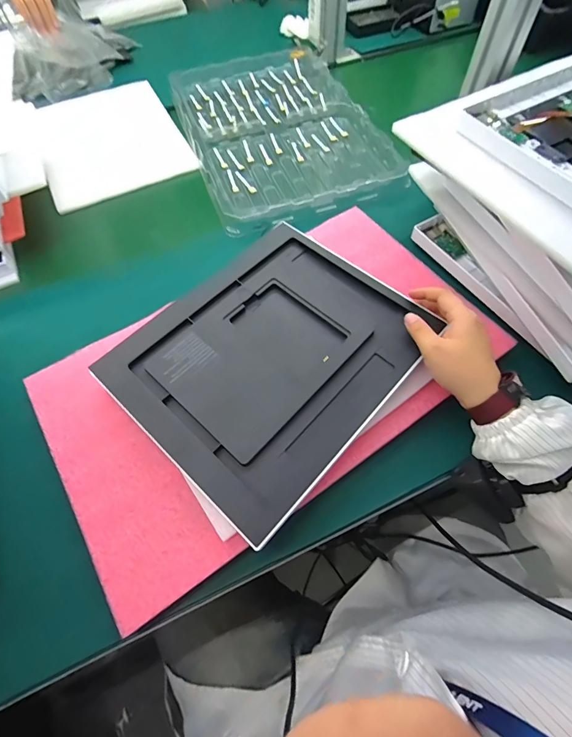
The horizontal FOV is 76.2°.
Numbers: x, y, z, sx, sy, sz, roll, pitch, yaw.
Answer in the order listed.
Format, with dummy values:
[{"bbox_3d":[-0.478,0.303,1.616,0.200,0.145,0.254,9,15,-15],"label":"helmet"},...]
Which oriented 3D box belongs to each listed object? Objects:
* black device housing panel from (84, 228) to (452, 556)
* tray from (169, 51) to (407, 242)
[{"bbox_3d":[-0.012,-0.020,0.399,0.245,0.030,0.299,39,69,20],"label":"black device housing panel"},{"bbox_3d":[-0.019,-0.452,0.668,0.313,0.030,0.508,-15,62,-7],"label":"tray"}]

